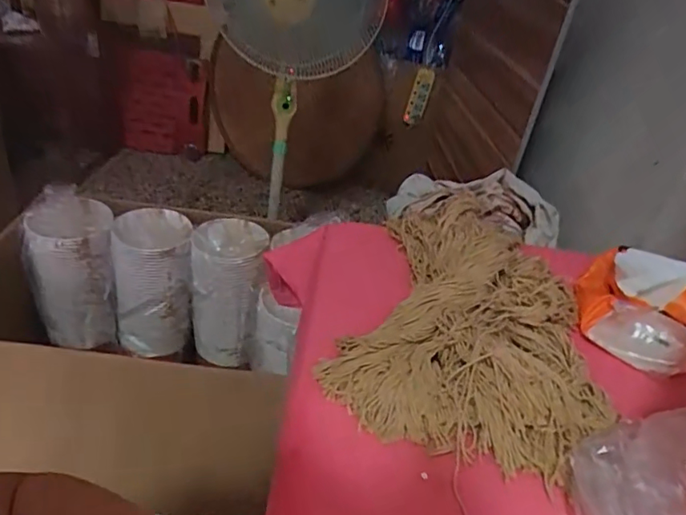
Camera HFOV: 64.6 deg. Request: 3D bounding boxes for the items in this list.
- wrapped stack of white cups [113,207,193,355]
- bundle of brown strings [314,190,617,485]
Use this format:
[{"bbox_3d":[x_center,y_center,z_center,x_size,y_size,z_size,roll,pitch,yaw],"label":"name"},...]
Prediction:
[{"bbox_3d":[-0.419,0.063,1.212,0.161,0.302,0.151,-1,35,-17],"label":"wrapped stack of white cups"},{"bbox_3d":[0.133,0.050,0.532,0.236,0.056,0.326,16,36,11],"label":"bundle of brown strings"}]

